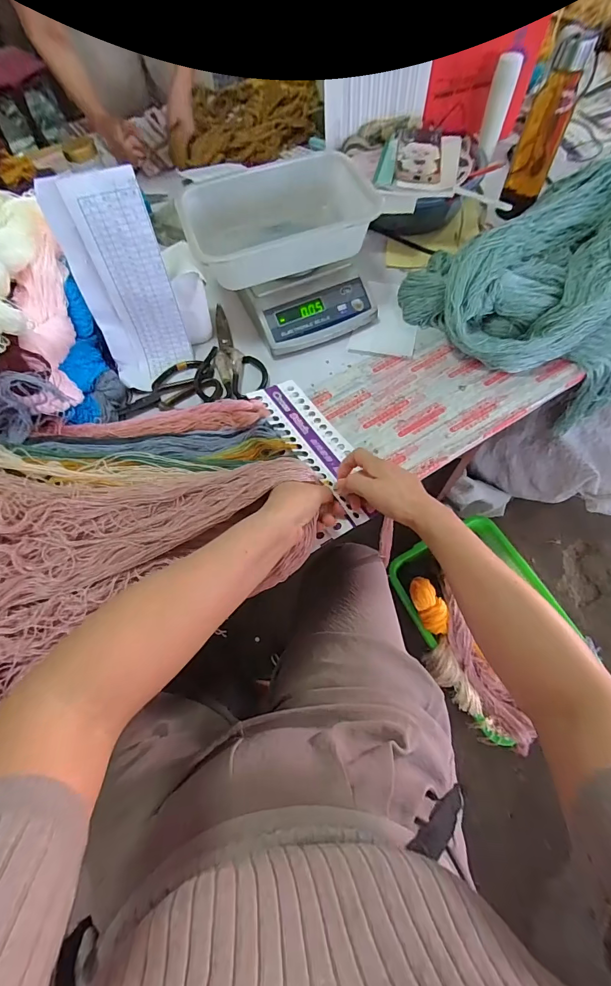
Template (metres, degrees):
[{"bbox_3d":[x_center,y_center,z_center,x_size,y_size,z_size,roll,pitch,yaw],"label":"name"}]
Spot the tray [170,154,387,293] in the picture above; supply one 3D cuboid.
[{"bbox_3d":[-0.047,-0.423,0.613,0.270,0.092,0.163,-18,66,-5],"label":"tray"}]

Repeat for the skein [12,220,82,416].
[{"bbox_3d":[-0.349,-0.235,0.513,0.052,0.082,0.255,-4,88,1],"label":"skein"}]

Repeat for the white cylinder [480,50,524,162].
[{"bbox_3d":[0.371,-0.739,0.755,0.045,0.147,0.051,19,68,11],"label":"white cylinder"}]

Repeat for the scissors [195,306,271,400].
[{"bbox_3d":[-0.119,-0.233,0.629,0.108,0.012,0.191,-5,66,0],"label":"scissors"}]

